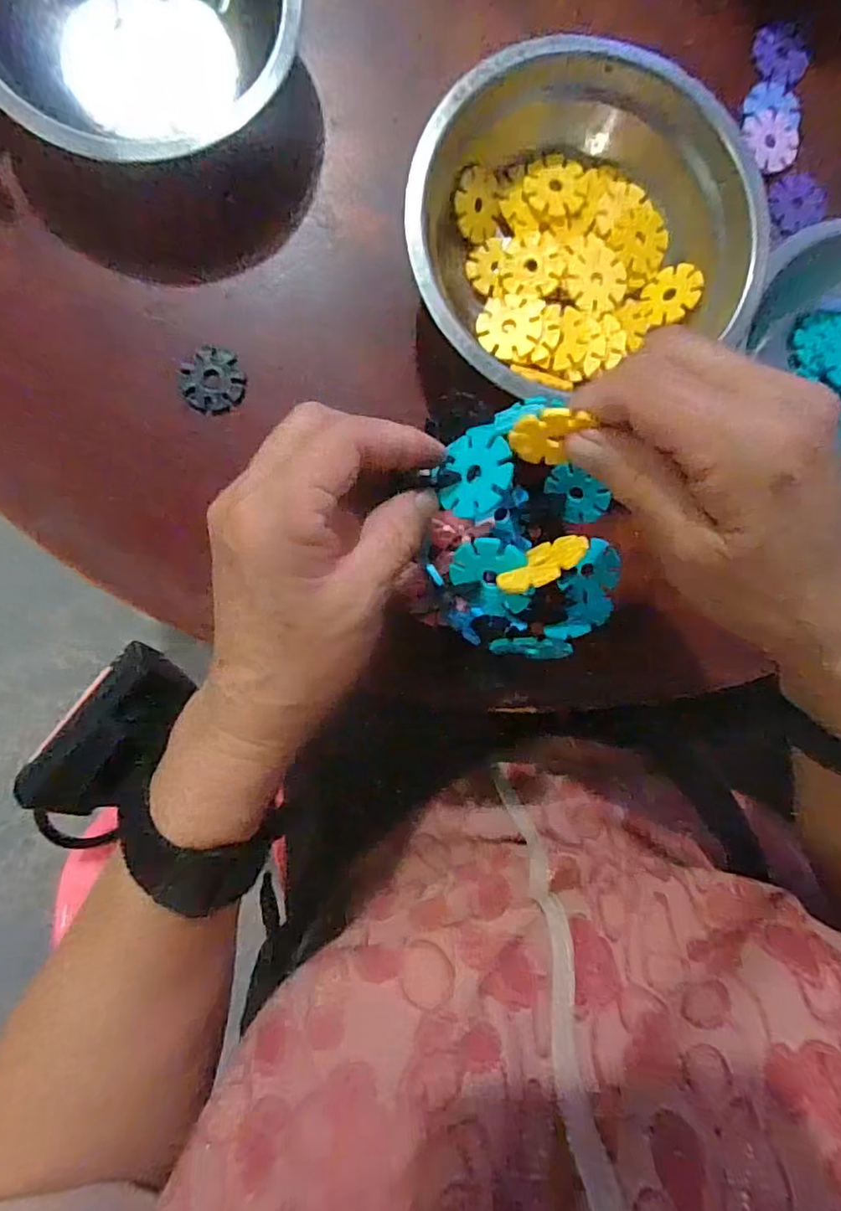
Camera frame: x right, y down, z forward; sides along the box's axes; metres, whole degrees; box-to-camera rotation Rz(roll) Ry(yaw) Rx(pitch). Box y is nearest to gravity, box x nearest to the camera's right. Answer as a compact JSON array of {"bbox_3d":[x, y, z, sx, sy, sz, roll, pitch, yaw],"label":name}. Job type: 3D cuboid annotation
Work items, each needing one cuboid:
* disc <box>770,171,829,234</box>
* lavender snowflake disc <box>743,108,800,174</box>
[{"bbox_3d":[0.208,-0.222,0.330,0.031,0.004,0.029,0,91,5],"label":"disc"},{"bbox_3d":[0.191,-0.253,0.325,0.031,0.004,0.033,0,92,-5],"label":"lavender snowflake disc"}]

